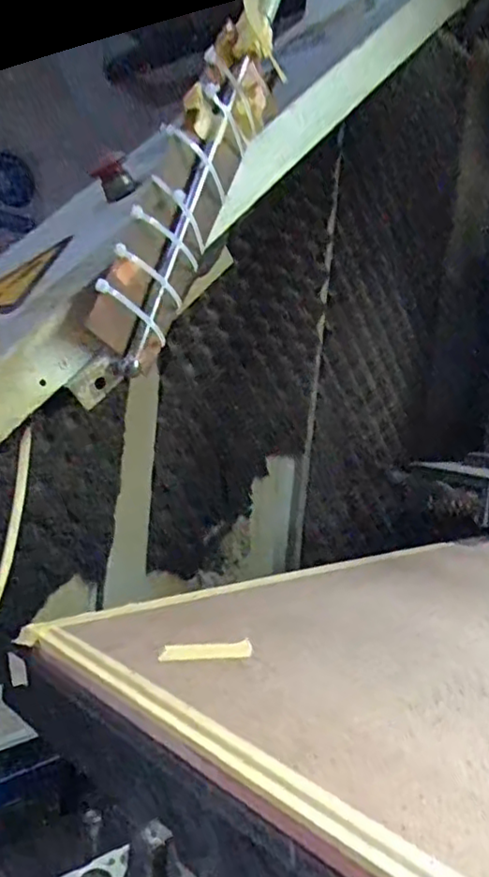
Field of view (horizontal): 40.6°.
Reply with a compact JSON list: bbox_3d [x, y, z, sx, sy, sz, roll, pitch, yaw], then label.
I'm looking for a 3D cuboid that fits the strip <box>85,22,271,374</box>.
[{"bbox_3d":[-0.042,-0.170,0.470,0.072,0.242,0.043,29,-11,-38],"label":"strip"}]

